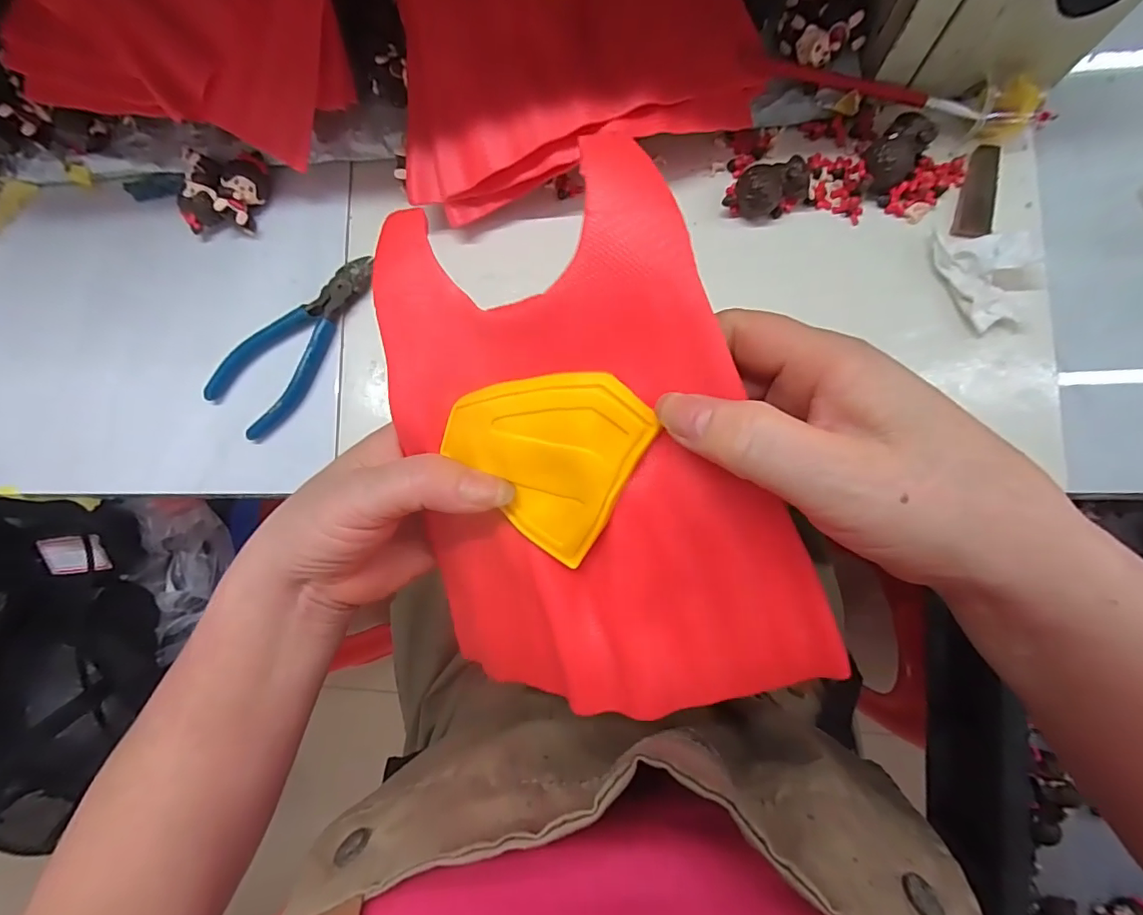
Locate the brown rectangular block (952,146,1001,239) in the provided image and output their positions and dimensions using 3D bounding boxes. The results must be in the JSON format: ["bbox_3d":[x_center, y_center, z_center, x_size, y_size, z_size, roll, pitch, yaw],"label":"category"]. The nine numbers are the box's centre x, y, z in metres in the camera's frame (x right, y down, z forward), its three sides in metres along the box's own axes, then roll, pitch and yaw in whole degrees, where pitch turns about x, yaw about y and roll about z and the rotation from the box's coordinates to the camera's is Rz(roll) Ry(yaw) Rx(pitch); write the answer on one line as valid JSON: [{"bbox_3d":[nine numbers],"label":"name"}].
[{"bbox_3d":[0.219,-0.143,0.278,0.018,0.004,0.051,14,86,8],"label":"brown rectangular block"}]

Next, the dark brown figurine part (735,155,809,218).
[{"bbox_3d":[0.109,-0.148,0.285,0.036,0.023,0.023,-27,81,4],"label":"dark brown figurine part"}]

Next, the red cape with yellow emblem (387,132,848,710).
[{"bbox_3d":[0.004,0.005,0.198,0.152,0.025,0.201,-12,105,18],"label":"red cape with yellow emblem"}]

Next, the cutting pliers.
[{"bbox_3d":[-0.163,-0.070,0.313,0.047,0.011,0.124,44,91,9],"label":"cutting pliers"}]

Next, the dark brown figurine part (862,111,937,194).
[{"bbox_3d":[0.173,-0.162,0.277,0.025,0.021,0.038,42,90,9],"label":"dark brown figurine part"}]

